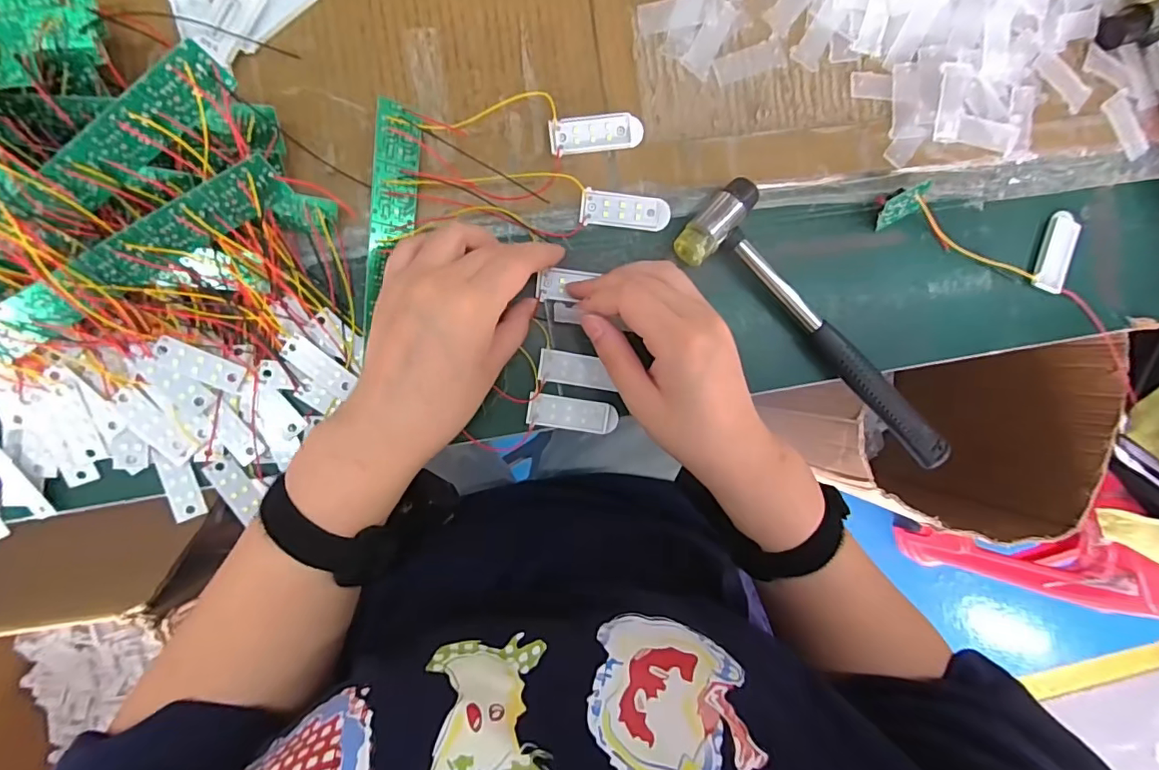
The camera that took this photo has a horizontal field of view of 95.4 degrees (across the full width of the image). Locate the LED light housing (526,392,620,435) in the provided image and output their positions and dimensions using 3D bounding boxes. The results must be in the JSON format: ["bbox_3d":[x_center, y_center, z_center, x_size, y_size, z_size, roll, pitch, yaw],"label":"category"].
[{"bbox_3d":[-0.004,0.019,0.335,0.057,0.004,0.020,9,93,-8],"label":"LED light housing"}]

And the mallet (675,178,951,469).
[{"bbox_3d":[0.169,-0.038,0.351,0.235,0.023,0.058,38,88,-9],"label":"mallet"}]

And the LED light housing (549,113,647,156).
[{"bbox_3d":[0.011,-0.157,0.329,0.058,0.009,0.020,-8,95,-7],"label":"LED light housing"}]

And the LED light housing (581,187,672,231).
[{"bbox_3d":[0.030,-0.109,0.333,0.057,0.011,0.020,4,93,-8],"label":"LED light housing"}]

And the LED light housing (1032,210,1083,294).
[{"bbox_3d":[0.347,-0.097,0.381,0.025,0.006,0.059,16,92,-9],"label":"LED light housing"}]

